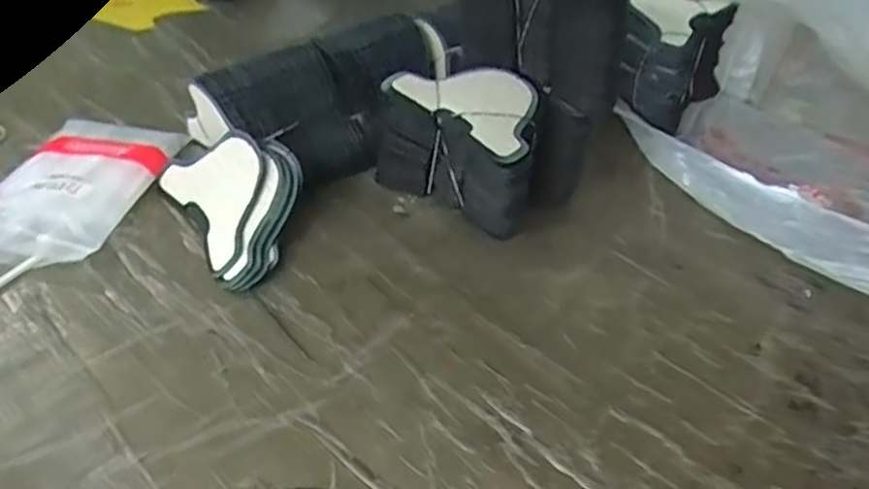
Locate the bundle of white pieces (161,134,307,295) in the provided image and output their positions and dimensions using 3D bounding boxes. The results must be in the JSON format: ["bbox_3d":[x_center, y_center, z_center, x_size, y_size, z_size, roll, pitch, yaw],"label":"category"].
[{"bbox_3d":[-0.152,-0.039,0.535,0.096,0.031,0.140,-44,59,0],"label":"bundle of white pieces"}]

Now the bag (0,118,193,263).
[{"bbox_3d":[-0.291,-0.048,0.552,0.107,0.029,0.173,13,42,6],"label":"bag"}]

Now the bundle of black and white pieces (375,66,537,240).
[{"bbox_3d":[0.028,-0.077,0.556,0.079,0.114,0.141,-29,53,-34],"label":"bundle of black and white pieces"}]

